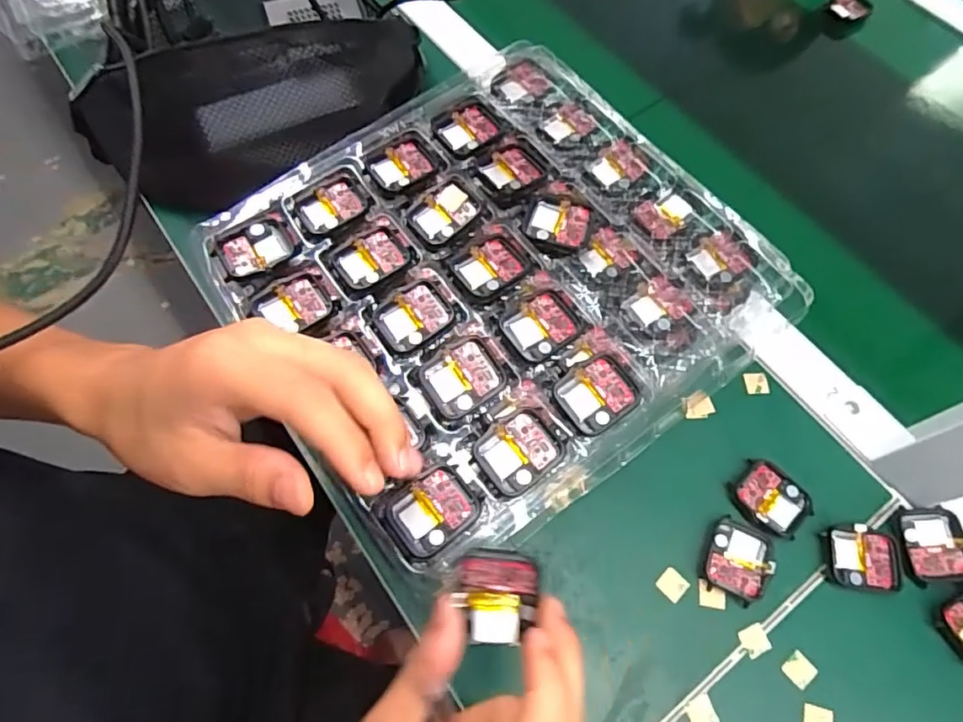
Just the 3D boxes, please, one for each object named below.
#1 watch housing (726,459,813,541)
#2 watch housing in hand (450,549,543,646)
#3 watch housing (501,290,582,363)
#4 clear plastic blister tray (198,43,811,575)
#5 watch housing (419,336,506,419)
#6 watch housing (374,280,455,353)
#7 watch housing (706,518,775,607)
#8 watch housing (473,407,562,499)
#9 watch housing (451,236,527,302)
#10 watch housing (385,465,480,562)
[{"bbox_3d":[0.187,0.089,0.374,0.047,0.005,0.038,41,70,15],"label":"watch housing"},{"bbox_3d":[0.007,0.107,0.262,0.036,0.021,0.039,-2,68,-1],"label":"watch housing in hand"},{"bbox_3d":[0.036,-0.020,0.340,0.041,0.006,0.035,-29,69,-14],"label":"watch housing"},{"bbox_3d":[0.009,-0.057,0.362,0.284,0.020,0.273,-35,72,-13],"label":"clear plastic blister tray"},{"bbox_3d":[-0.009,0.008,0.326,0.042,0.008,0.038,-29,69,-14],"label":"watch housing"},{"bbox_3d":[-0.038,-0.026,0.345,0.043,0.007,0.036,-28,69,-14],"label":"watch housing"},{"bbox_3d":[0.159,0.123,0.357,0.036,0.006,0.046,23,67,9],"label":"watch housing"},{"bbox_3d":[0.020,0.049,0.313,0.043,0.005,0.037,-32,70,-15],"label":"watch housing"},{"bbox_3d":[0.006,-0.058,0.356,0.043,0.004,0.036,-32,70,-15],"label":"watch housing"},{"bbox_3d":[-0.025,0.079,0.303,0.044,0.007,0.037,-32,70,-15],"label":"watch housing"}]

